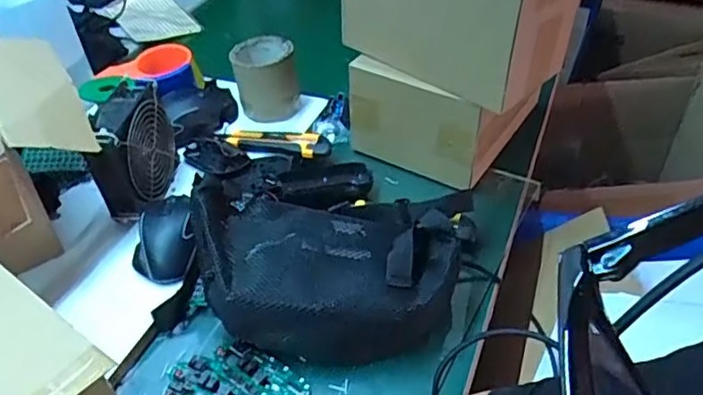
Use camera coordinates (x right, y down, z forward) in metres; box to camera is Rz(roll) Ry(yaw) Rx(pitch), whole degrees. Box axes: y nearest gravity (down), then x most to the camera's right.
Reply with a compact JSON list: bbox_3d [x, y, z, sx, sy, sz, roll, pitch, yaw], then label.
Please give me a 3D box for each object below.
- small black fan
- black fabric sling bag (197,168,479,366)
[{"bbox_3d":[-0.248,-0.057,0.674,0.057,0.104,0.130,-2,41,1],"label":"small black fan"},{"bbox_3d":[-0.016,0.055,0.572,0.264,0.085,0.182,4,43,6],"label":"black fabric sling bag"}]

